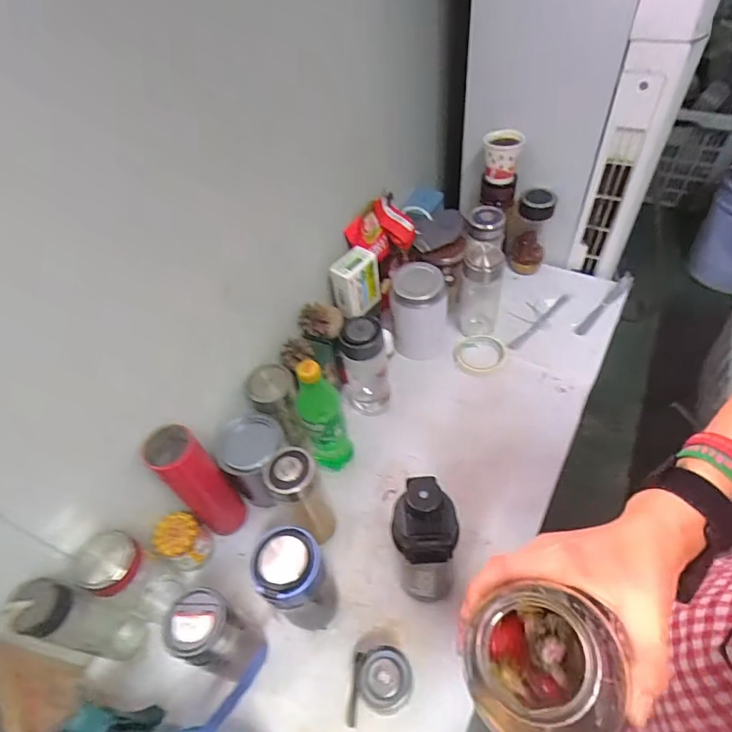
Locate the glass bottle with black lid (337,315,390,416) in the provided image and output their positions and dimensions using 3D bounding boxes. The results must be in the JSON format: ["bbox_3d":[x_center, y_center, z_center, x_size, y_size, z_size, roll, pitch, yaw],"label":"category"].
[{"bbox_3d":[-0.002,-0.003,0.770,0.072,0.183,0.067,-4,50,3],"label":"glass bottle with black lid"}]

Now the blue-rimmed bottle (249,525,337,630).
[{"bbox_3d":[-0.081,0.262,0.577,0.077,0.169,0.070,-3,50,4],"label":"blue-rimmed bottle"}]

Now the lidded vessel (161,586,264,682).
[{"bbox_3d":[-0.171,0.306,0.545,0.063,0.136,0.069,19,55,21],"label":"lidded vessel"}]

